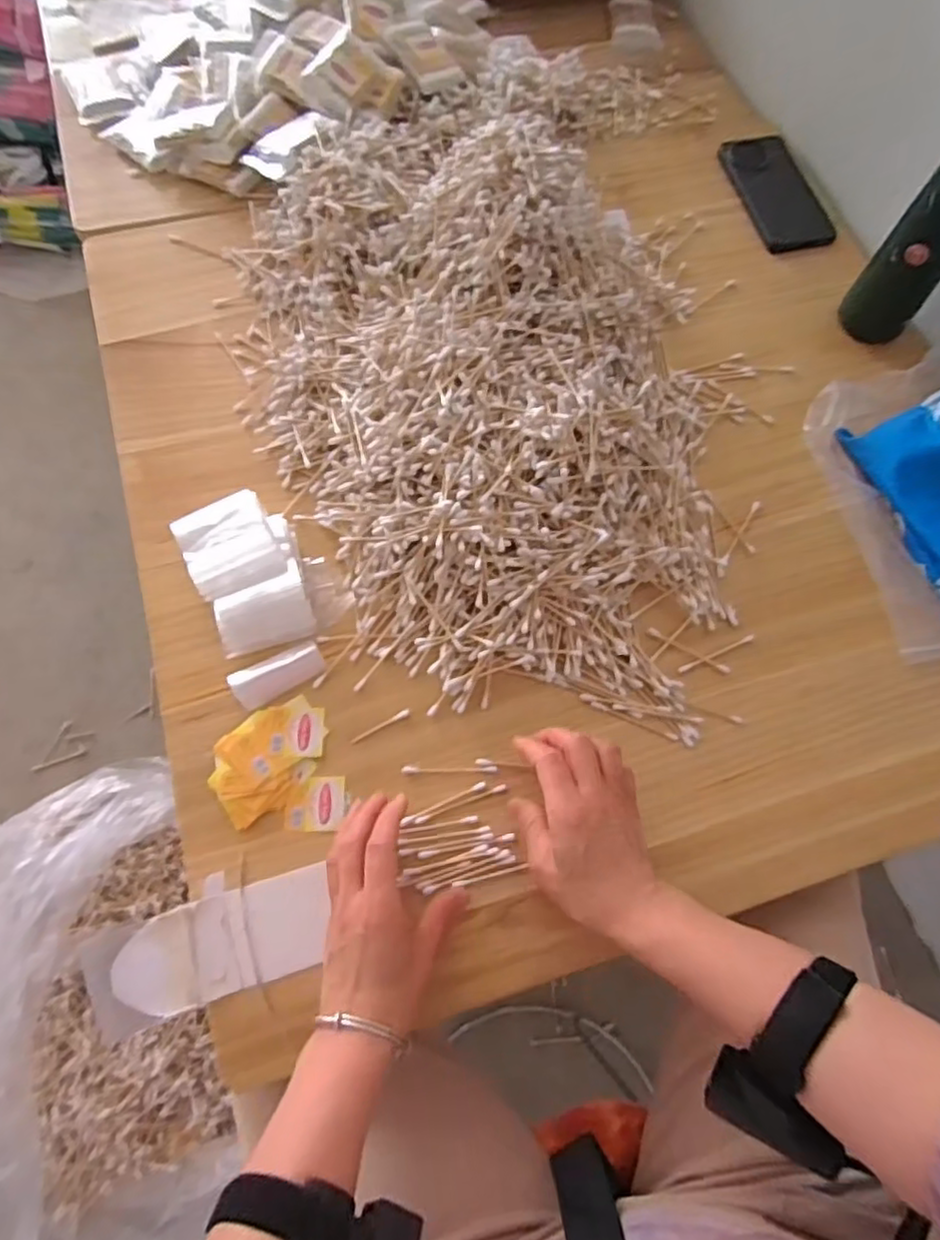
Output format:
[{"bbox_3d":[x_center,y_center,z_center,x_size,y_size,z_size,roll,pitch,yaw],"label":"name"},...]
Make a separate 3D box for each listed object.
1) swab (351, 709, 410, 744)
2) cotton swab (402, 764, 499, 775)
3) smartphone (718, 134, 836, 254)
[{"bbox_3d":[-0.065,0.077,0.494,0.046,0.004,0.006,-26,71,-12],"label":"swab"},{"bbox_3d":[-0.015,0.107,0.485,0.067,0.004,0.006,0,68,-2],"label":"cotton swab"},{"bbox_3d":[0.315,-0.441,0.697,0.070,0.010,0.142,-17,76,0],"label":"smartphone"}]

